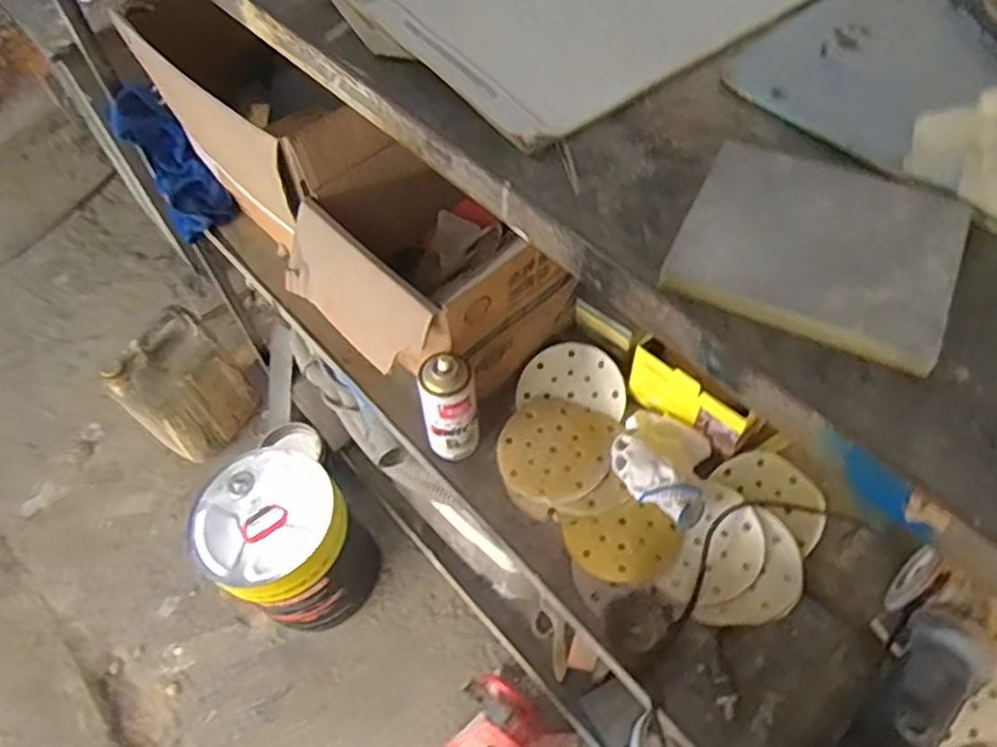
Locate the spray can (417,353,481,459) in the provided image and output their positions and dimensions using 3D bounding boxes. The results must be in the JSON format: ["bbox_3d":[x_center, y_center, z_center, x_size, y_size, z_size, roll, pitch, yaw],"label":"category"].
[{"bbox_3d":[-0.057,0.044,0.858,0.065,0.171,0.056,-2,57,4],"label":"spray can"}]

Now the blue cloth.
[{"bbox_3d":[-0.528,-0.342,1.155,0.097,0.213,0.202,-33,60,-16],"label":"blue cloth"}]

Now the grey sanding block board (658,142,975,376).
[{"bbox_3d":[0.150,-0.062,0.334,0.117,0.011,0.108,23,62,19],"label":"grey sanding block board"}]

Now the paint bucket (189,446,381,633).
[{"bbox_3d":[-0.402,0.350,1.427,0.232,0.369,0.255,-2,57,4],"label":"paint bucket"}]

